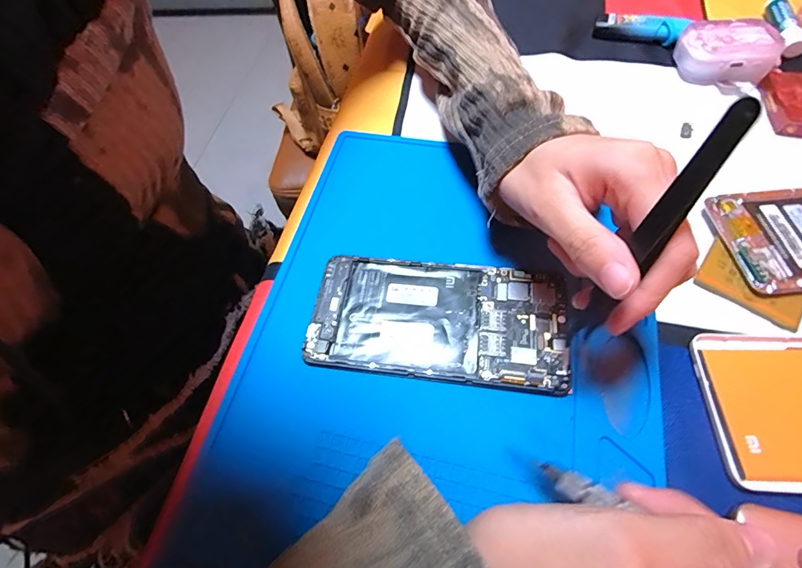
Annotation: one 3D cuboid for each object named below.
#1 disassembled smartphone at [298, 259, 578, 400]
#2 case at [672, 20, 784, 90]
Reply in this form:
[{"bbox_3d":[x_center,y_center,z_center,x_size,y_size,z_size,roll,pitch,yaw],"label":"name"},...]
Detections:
[{"bbox_3d":[0.020,0.020,0.236,0.145,0.008,0.070,5,61,9],"label":"disassembled smartphone"},{"bbox_3d":[0.257,-0.184,0.318,0.060,0.024,0.049,3,60,8],"label":"case"}]

